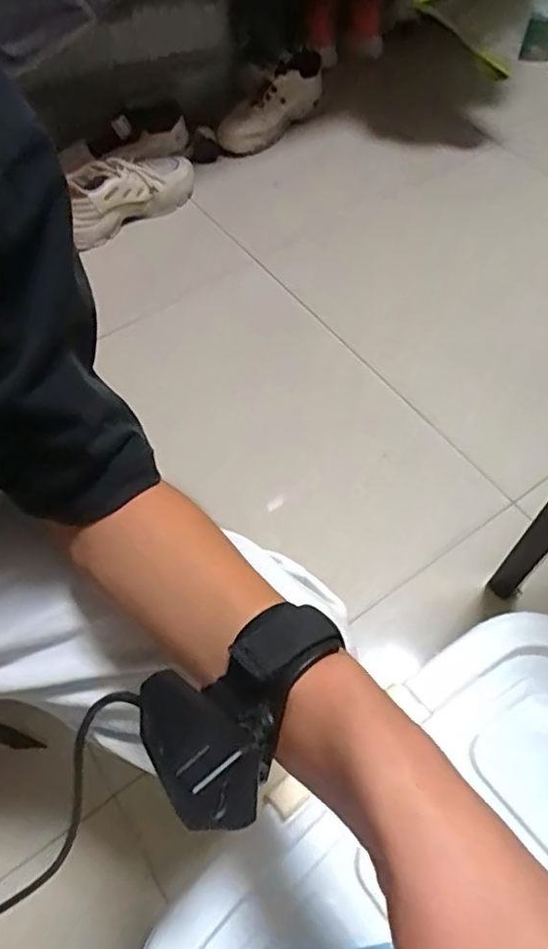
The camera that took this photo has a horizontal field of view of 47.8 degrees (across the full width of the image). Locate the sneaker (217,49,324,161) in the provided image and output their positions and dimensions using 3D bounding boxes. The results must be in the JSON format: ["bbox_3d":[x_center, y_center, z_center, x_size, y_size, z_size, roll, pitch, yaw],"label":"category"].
[{"bbox_3d":[0.010,-0.760,1.257,0.118,0.083,0.313,22,61,15],"label":"sneaker"}]

